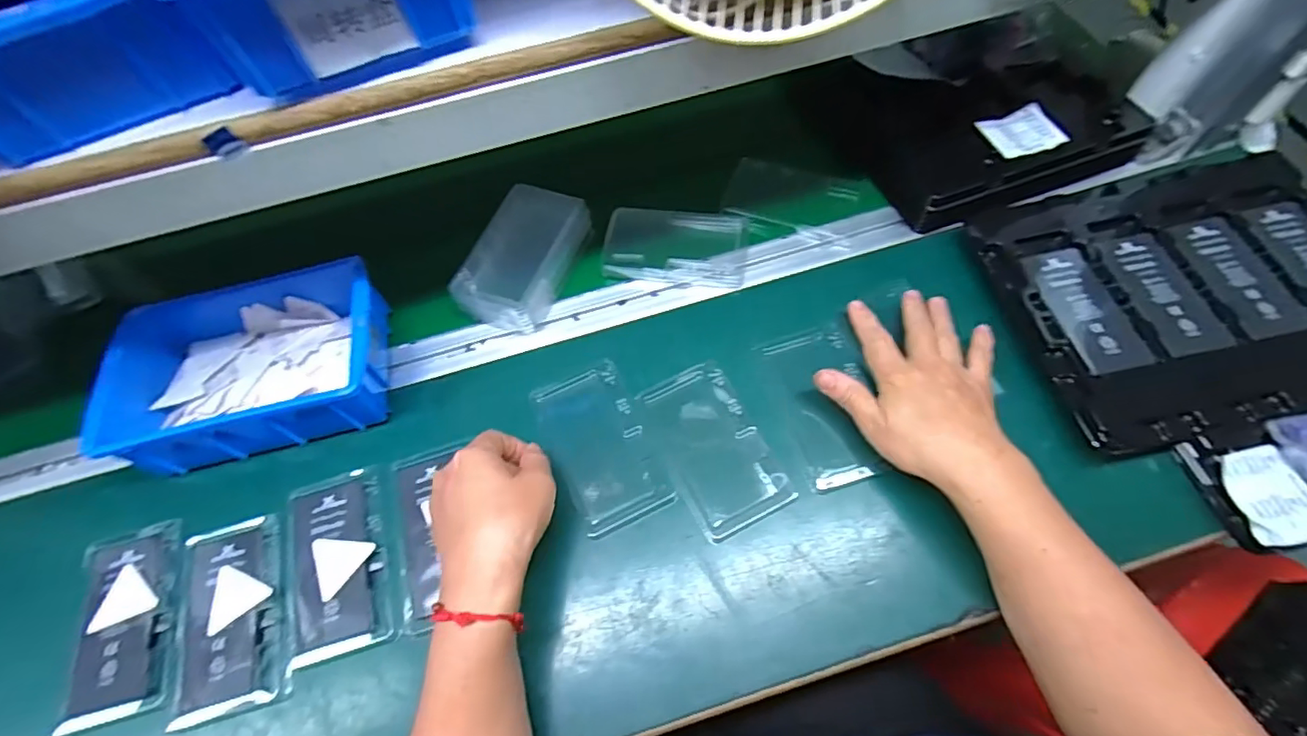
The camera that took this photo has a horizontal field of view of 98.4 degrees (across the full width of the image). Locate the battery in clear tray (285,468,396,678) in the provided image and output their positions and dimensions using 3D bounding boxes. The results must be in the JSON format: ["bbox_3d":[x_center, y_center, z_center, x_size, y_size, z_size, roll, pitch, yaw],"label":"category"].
[{"bbox_3d":[-0.231,0.139,0.412,0.072,0.008,0.127,-16,62,-4],"label":"battery in clear tray"}]

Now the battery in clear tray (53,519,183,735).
[{"bbox_3d":[-0.378,0.181,0.405,0.069,0.016,0.126,-15,62,-4],"label":"battery in clear tray"}]

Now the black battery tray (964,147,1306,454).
[{"bbox_3d":[0.423,-0.066,0.455,0.271,0.047,0.234,-12,62,-2],"label":"black battery tray"}]

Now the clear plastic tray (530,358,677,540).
[{"bbox_3d":[-0.042,0.058,0.437,0.072,0.010,0.128,-24,63,-8],"label":"clear plastic tray"}]

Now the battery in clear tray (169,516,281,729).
[{"bbox_3d":[-0.299,0.175,0.402,0.069,0.015,0.126,-14,62,-3],"label":"battery in clear tray"}]

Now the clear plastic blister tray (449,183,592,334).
[{"bbox_3d":[-0.115,-0.100,0.507,0.080,0.043,0.129,20,65,14],"label":"clear plastic blister tray"}]

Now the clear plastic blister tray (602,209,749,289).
[{"bbox_3d":[0.021,-0.118,0.524,0.131,0.014,0.079,5,63,7],"label":"clear plastic blister tray"}]

